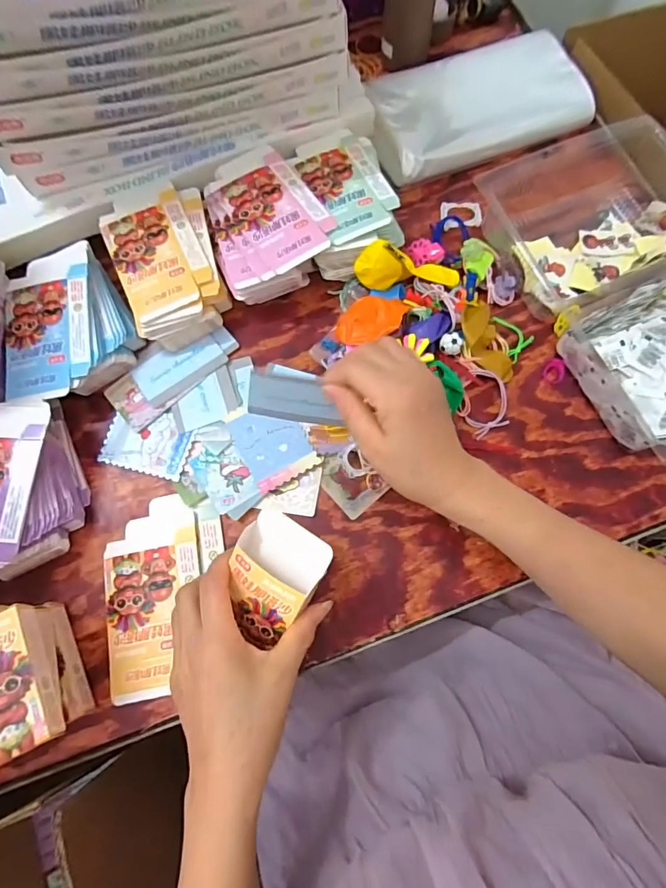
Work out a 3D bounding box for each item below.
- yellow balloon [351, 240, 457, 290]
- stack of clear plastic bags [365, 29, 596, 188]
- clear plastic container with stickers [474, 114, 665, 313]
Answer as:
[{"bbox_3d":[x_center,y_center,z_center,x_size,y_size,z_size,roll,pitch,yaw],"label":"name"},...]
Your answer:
[{"bbox_3d":[0.078,-0.173,0.450,0.110,0.040,0.026,-3,71,-26],"label":"yellow balloon"},{"bbox_3d":[0.162,-0.407,0.534,0.249,0.036,0.164,-23,74,-6],"label":"stack of clear plastic bags"},{"bbox_3d":[0.267,-0.250,0.473,0.188,0.054,0.186,-22,74,-5],"label":"clear plastic container with stickers"}]

